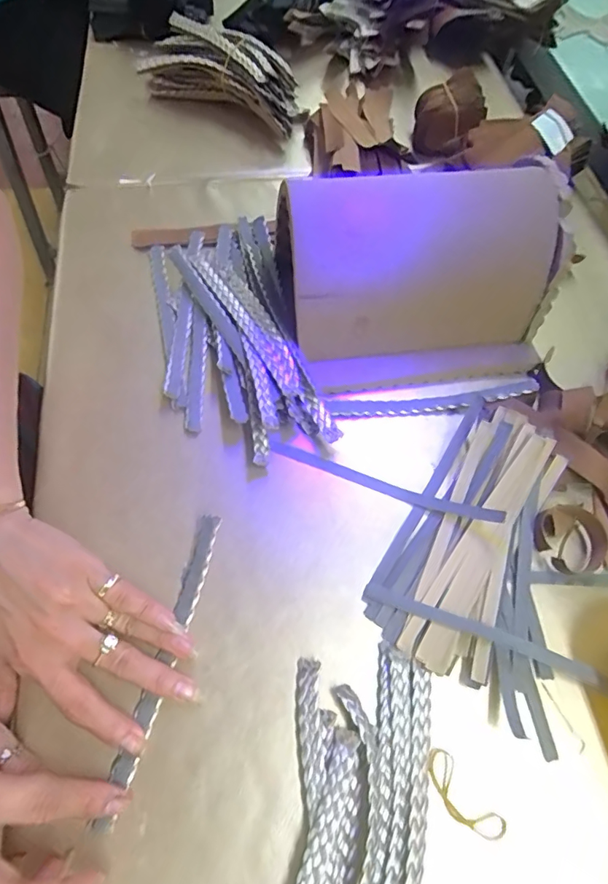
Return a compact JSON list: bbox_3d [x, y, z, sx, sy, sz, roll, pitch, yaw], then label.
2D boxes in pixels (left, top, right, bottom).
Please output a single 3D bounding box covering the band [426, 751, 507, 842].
[{"bbox_3d":[0.087,0.198,0.267,0.020,0.007,0.050,-34,71,-23],"label":"band"}]

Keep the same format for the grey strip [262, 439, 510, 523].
[{"bbox_3d":[0.053,0.025,0.338,0.164,0.025,0.010,20,63,8],"label":"grey strip"}]

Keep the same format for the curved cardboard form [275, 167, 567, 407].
[{"bbox_3d":[0.085,-0.116,0.361,0.190,0.114,0.121,-9,63,-7],"label":"curved cardboard form"}]

